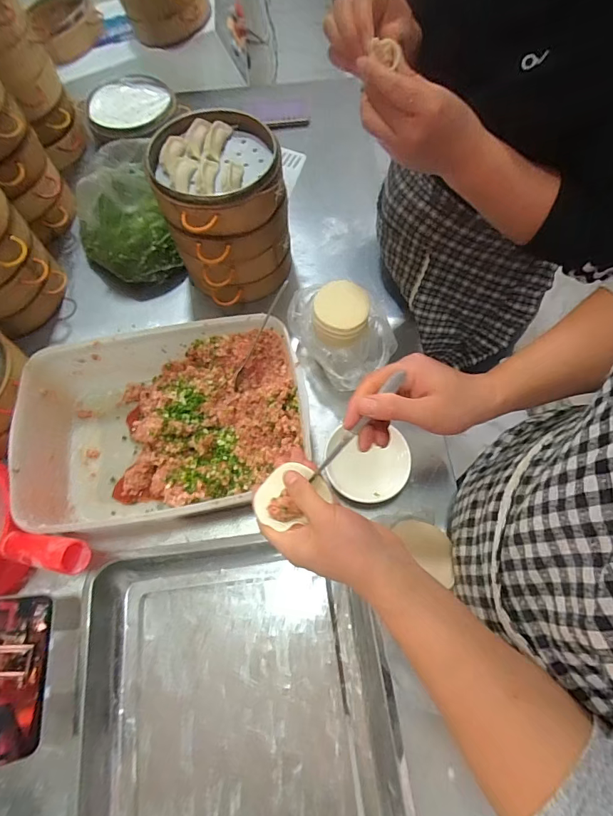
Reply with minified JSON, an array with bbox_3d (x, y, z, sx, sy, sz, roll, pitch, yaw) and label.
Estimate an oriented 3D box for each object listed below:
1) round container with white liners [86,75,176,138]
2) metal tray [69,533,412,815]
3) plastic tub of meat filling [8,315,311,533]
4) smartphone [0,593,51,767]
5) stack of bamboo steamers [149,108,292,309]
[{"bbox_3d":[-0.336,-0.574,0.808,0.166,0.044,0.157,0,75,0],"label":"round container with white liners"},{"bbox_3d":[-0.074,0.412,0.458,0.352,0.050,0.500,-8,65,-1],"label":"metal tray"},{"bbox_3d":[-0.182,0.030,0.576,0.357,0.121,0.251,-10,65,-2],"label":"plastic tub of meat filling"},{"bbox_3d":[-0.310,0.276,0.430,0.071,0.010,0.150,11,57,-37],"label":"smartphone"},{"bbox_3d":[-0.119,-0.290,0.641,0.175,0.211,0.153,-30,67,-10],"label":"stack of bamboo steamers"}]

